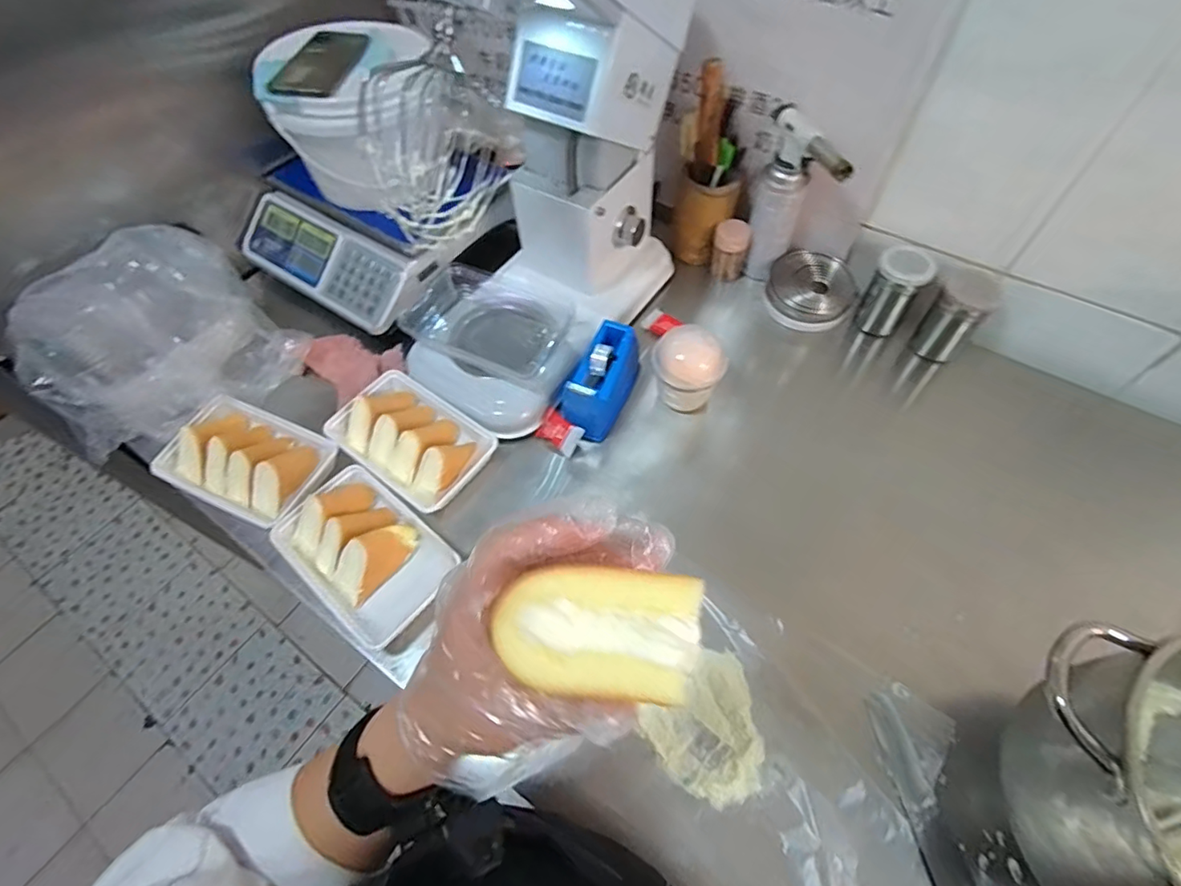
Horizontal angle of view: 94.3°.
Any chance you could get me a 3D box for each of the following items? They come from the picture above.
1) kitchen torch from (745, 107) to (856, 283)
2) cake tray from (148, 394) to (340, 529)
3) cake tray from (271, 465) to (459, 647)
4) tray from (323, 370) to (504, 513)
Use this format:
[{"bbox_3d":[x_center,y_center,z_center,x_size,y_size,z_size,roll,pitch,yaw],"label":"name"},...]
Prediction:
[{"bbox_3d":[0.270,-0.320,0.760,0.072,0.226,0.157,4,58,4],"label":"kitchen torch"},{"bbox_3d":[-0.439,0.019,0.707,0.207,0.054,0.142,20,61,14],"label":"cake tray"},{"bbox_3d":[-0.263,0.121,0.631,0.196,0.054,0.136,36,66,22],"label":"cake tray"},{"bbox_3d":[-0.230,-0.010,0.711,0.204,0.052,0.138,31,64,19],"label":"tray"}]

